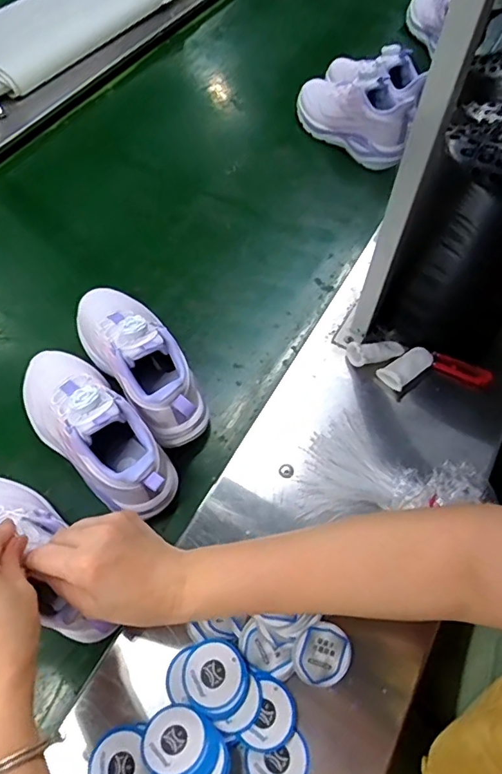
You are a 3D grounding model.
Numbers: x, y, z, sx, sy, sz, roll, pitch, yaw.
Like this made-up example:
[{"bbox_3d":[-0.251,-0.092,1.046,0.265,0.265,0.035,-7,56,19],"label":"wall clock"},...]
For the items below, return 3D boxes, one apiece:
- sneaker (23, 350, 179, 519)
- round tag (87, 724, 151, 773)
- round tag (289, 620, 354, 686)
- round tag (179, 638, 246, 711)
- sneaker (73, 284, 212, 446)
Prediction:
[{"bbox_3d":[-0.165,0.037,0.498,0.093,0.111,0.219,-35,69,-20],"label":"sneaker"},{"bbox_3d":[-0.098,0.282,0.365,0.047,0.012,0.047,-2,51,2],"label":"round tag"},{"bbox_3d":[0.059,0.222,0.409,0.046,0.004,0.048,43,80,3],"label":"round tag"},{"bbox_3d":[-0.031,0.232,0.399,0.047,0.005,0.048,1,61,-3],"label":"round tag"},{"bbox_3d":[-0.125,-0.038,0.536,0.071,0.113,0.214,-34,68,-19],"label":"sneaker"}]

